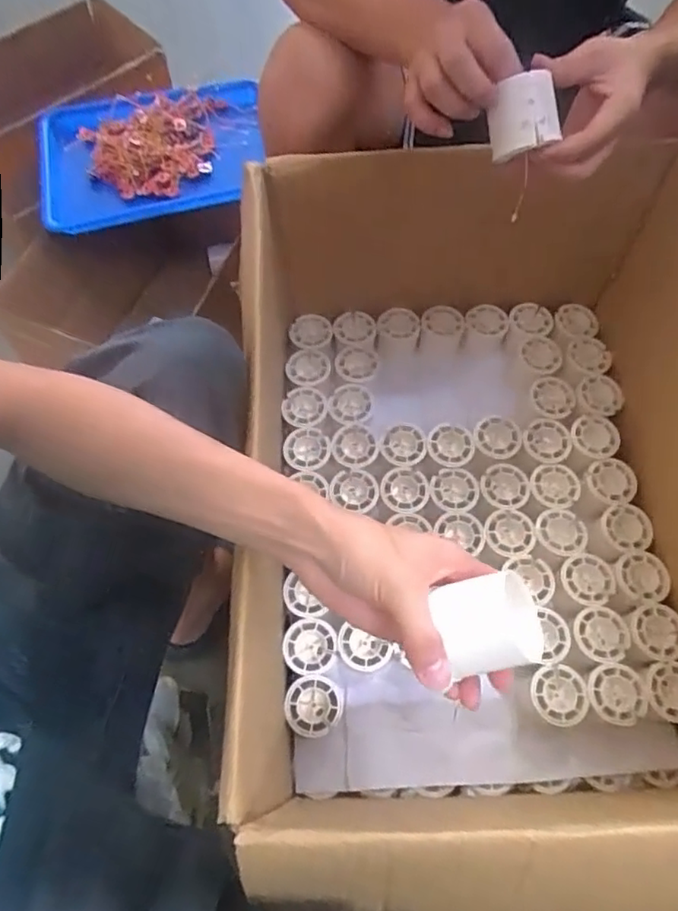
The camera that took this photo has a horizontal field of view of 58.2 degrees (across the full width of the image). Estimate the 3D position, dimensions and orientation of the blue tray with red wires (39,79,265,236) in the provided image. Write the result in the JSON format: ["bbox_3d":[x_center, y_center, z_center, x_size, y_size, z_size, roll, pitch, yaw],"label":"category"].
[{"bbox_3d":[-0.262,-0.439,0.882,0.333,0.039,0.251,-15,64,-5],"label":"blue tray with red wires"}]

